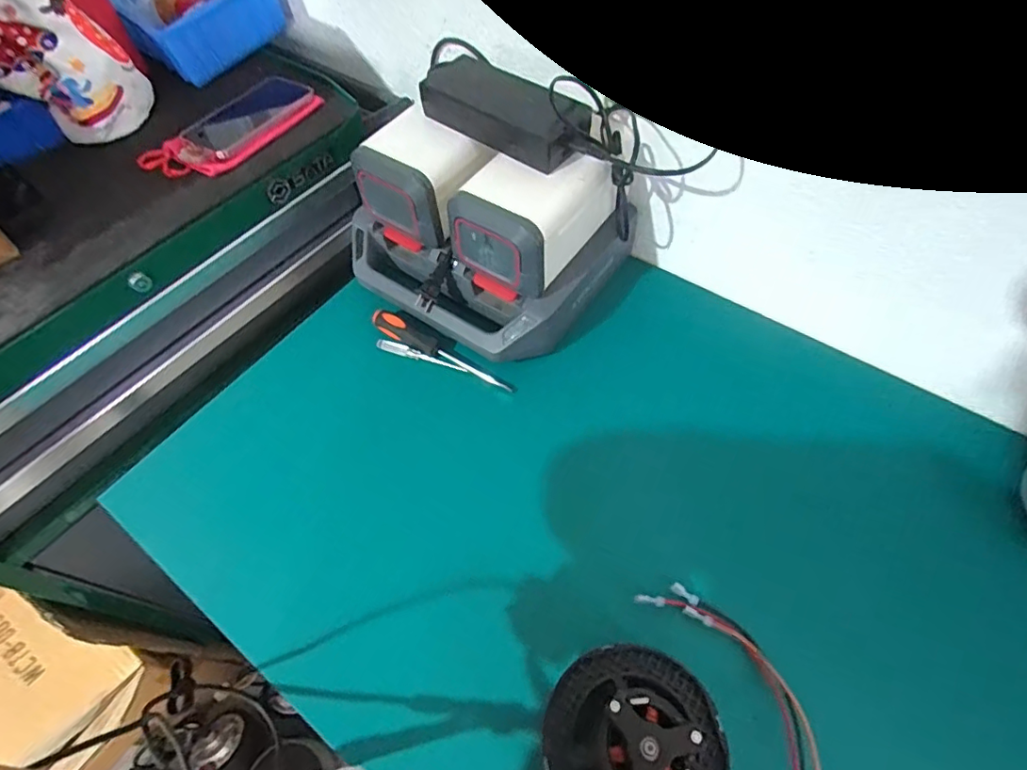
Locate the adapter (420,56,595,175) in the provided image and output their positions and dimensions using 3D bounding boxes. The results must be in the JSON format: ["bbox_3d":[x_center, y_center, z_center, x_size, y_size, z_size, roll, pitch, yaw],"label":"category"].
[{"bbox_3d":[-0.008,-0.278,0.539,0.173,0.043,0.074,34,65,21],"label":"adapter"}]

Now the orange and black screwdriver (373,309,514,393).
[{"bbox_3d":[-0.081,-0.038,0.612,0.178,0.020,0.025,29,62,4],"label":"orange and black screwdriver"}]

